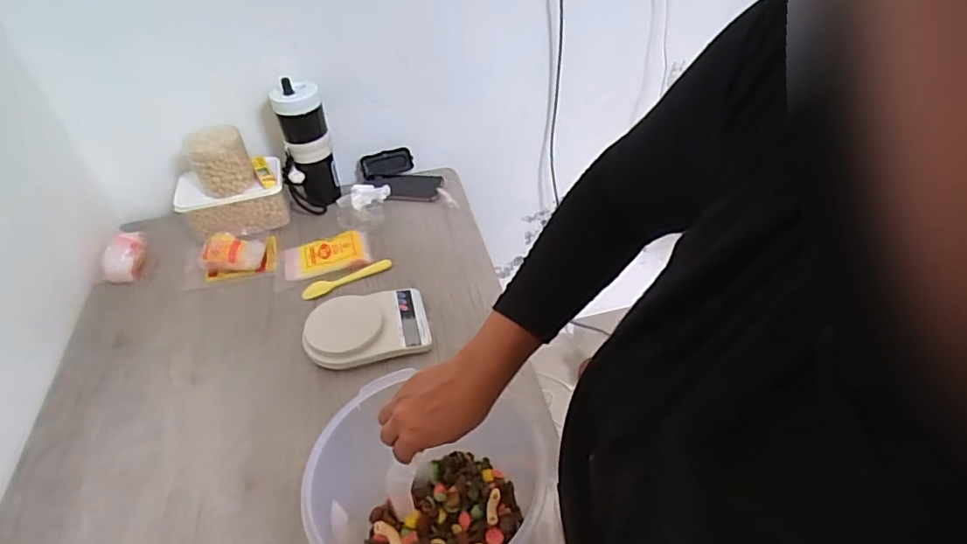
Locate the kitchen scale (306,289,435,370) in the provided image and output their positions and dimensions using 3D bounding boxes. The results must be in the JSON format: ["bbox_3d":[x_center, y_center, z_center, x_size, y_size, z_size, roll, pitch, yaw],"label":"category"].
[{"bbox_3d":[-0.181,0.078,0.850,0.180,0.041,0.132,-13,43,-9],"label":"kitchen scale"}]

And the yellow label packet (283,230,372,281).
[{"bbox_3d":[-0.284,-0.032,0.990,0.149,0.014,0.090,-14,43,-11],"label":"yellow label packet"}]

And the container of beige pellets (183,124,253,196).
[{"bbox_3d":[-0.477,-0.203,0.996,0.098,0.103,0.071,-27,47,-23],"label":"container of beige pellets"}]

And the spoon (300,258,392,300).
[{"bbox_3d":[-0.235,0.011,0.954,0.160,0.009,0.031,-21,45,-18],"label":"spoon"}]

